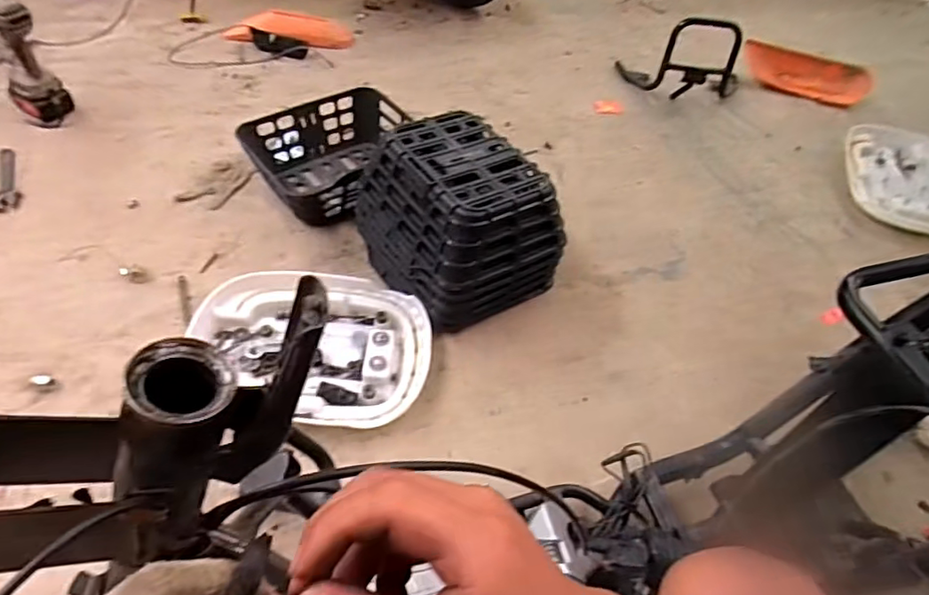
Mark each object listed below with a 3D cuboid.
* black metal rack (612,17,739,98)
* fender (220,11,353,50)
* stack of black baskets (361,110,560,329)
[{"bbox_3d":[0.576,-0.629,1.504,0.336,0.189,0.135,13,49,6],"label":"black metal rack"},{"bbox_3d":[-0.486,-0.752,1.620,0.336,0.067,0.140,8,48,2],"label":"fender"},{"bbox_3d":[-0.019,-0.136,1.015,0.246,0.240,0.306,-30,57,-28],"label":"stack of black baskets"}]

